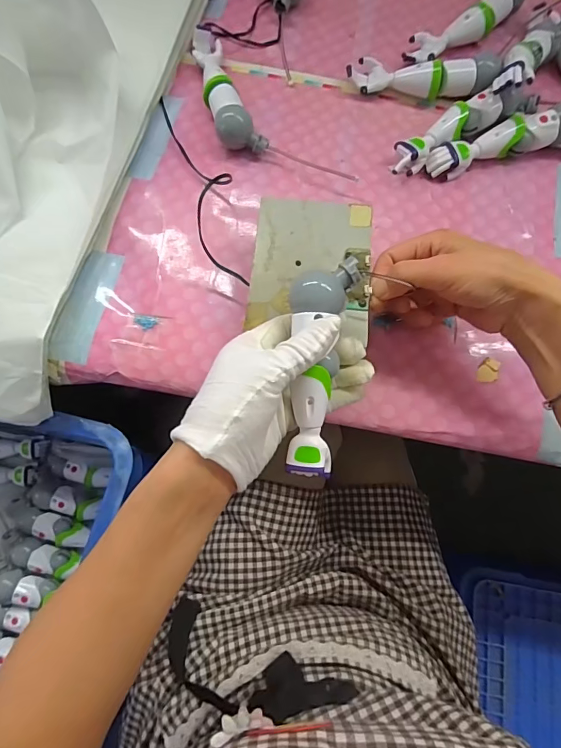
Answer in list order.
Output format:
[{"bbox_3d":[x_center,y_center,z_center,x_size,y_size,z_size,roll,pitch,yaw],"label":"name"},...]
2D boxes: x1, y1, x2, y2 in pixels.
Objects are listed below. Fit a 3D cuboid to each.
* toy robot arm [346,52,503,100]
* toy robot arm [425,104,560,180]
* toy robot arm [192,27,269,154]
[{"bbox_3d":[0.143,-0.300,0.420,0.143,0.031,0.038,3,76,1],"label":"toy robot arm"},{"bbox_3d":[0.216,-0.223,0.398,0.154,0.031,0.036,-11,76,-3],"label":"toy robot arm"},{"bbox_3d":[-0.059,-0.284,0.413,0.042,0.031,0.155,-21,77,-5],"label":"toy robot arm"}]

